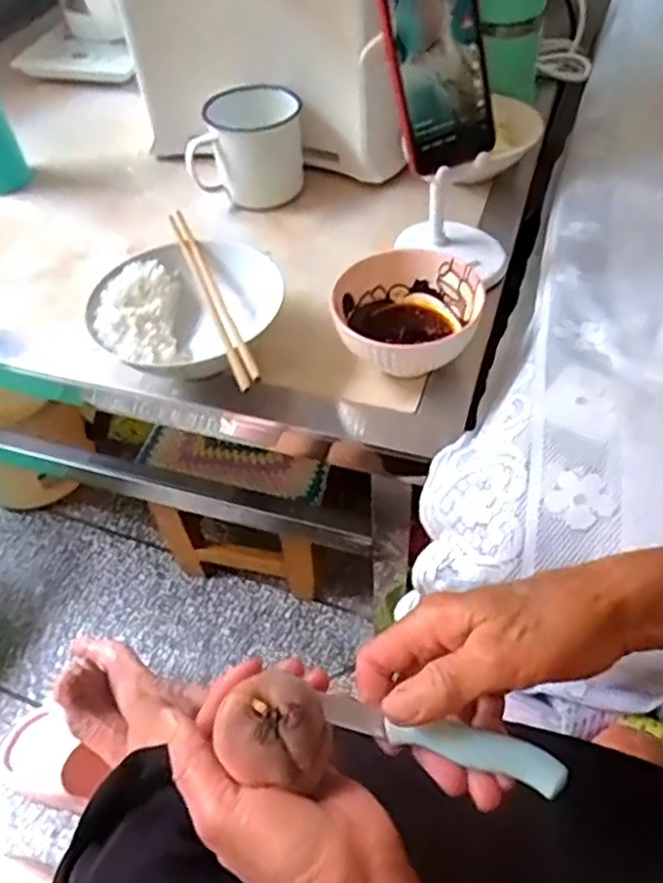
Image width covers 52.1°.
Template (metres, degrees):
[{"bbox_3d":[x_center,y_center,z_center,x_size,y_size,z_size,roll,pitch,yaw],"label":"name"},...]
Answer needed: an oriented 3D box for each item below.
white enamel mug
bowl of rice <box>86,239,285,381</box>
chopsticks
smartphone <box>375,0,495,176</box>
[{"bbox_3d":[-0.085,-0.297,0.688,0.105,0.095,0.073,9,49,11],"label":"white enamel mug"},{"bbox_3d":[-0.117,-0.099,0.558,0.151,0.064,0.133,-25,52,-18],"label":"bowl of rice"},{"bbox_3d":[-0.092,-0.114,0.520,0.014,0.012,0.212,-18,51,-12],"label":"chopsticks"},{"bbox_3d":[0.077,-0.285,0.496,0.072,0.157,0.010,-24,34,-7],"label":"smartphone"}]

